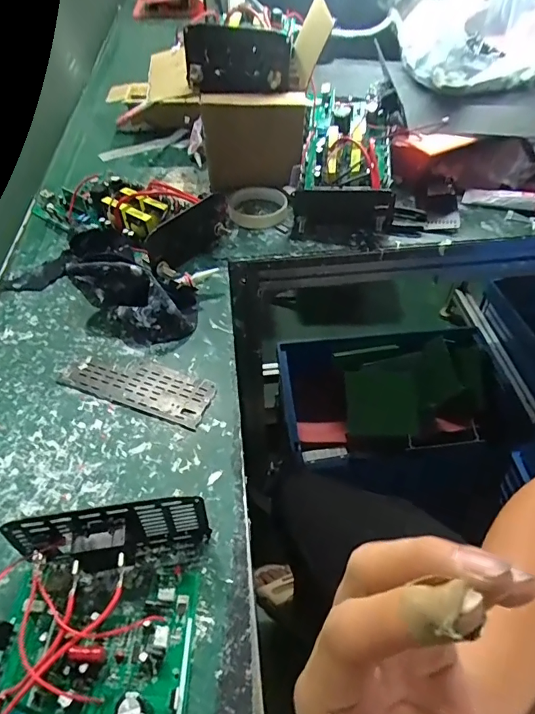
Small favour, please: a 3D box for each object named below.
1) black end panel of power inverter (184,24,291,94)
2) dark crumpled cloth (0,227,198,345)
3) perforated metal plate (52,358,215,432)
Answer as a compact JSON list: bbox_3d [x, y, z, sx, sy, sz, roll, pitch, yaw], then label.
[{"bbox_3d":[-0.038,-0.372,0.560,0.128,0.072,0.021,8,50,7],"label":"black end panel of power inverter"},{"bbox_3d":[-0.186,-0.105,0.519,0.244,0.064,0.130,21,52,17],"label":"dark crumpled cloth"},{"bbox_3d":[-0.129,0.027,0.447,0.151,0.004,0.057,16,51,13],"label":"perforated metal plate"}]

